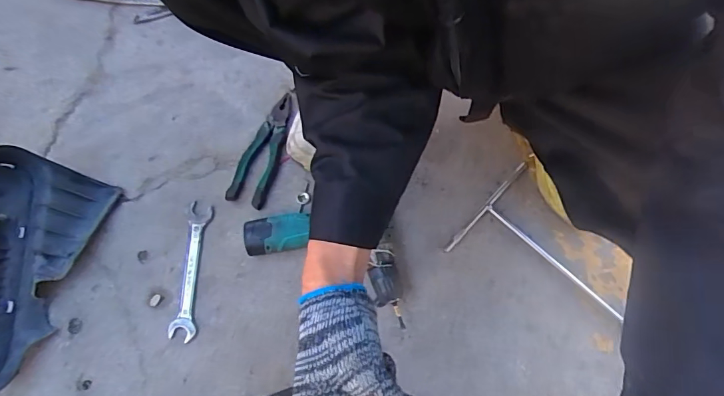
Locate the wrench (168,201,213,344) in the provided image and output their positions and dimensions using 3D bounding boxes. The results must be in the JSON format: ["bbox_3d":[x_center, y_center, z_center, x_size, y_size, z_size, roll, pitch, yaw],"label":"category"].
[{"bbox_3d":[-0.236,0.094,0.622,0.035,0.013,0.188,-1,71,0],"label":"wrench"}]

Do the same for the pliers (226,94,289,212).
[{"bbox_3d":[-0.154,-0.077,0.688,0.057,0.012,0.187,10,71,4],"label":"pliers"}]

